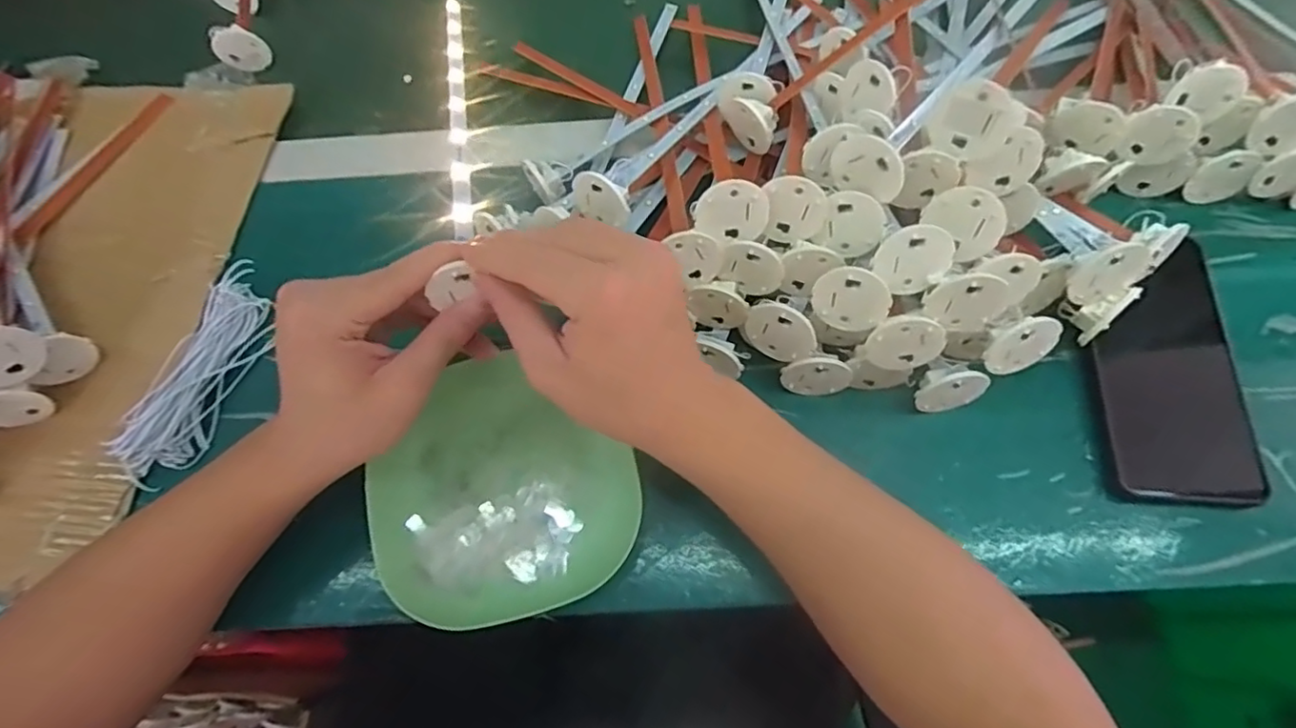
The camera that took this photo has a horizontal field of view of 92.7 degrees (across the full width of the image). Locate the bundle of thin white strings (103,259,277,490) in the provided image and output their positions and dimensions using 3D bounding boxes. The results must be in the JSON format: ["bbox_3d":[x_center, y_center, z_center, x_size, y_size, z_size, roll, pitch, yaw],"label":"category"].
[{"bbox_3d":[-0.278,0.003,0.383,0.044,0.028,0.140,19,69,11],"label":"bundle of thin white strings"}]

